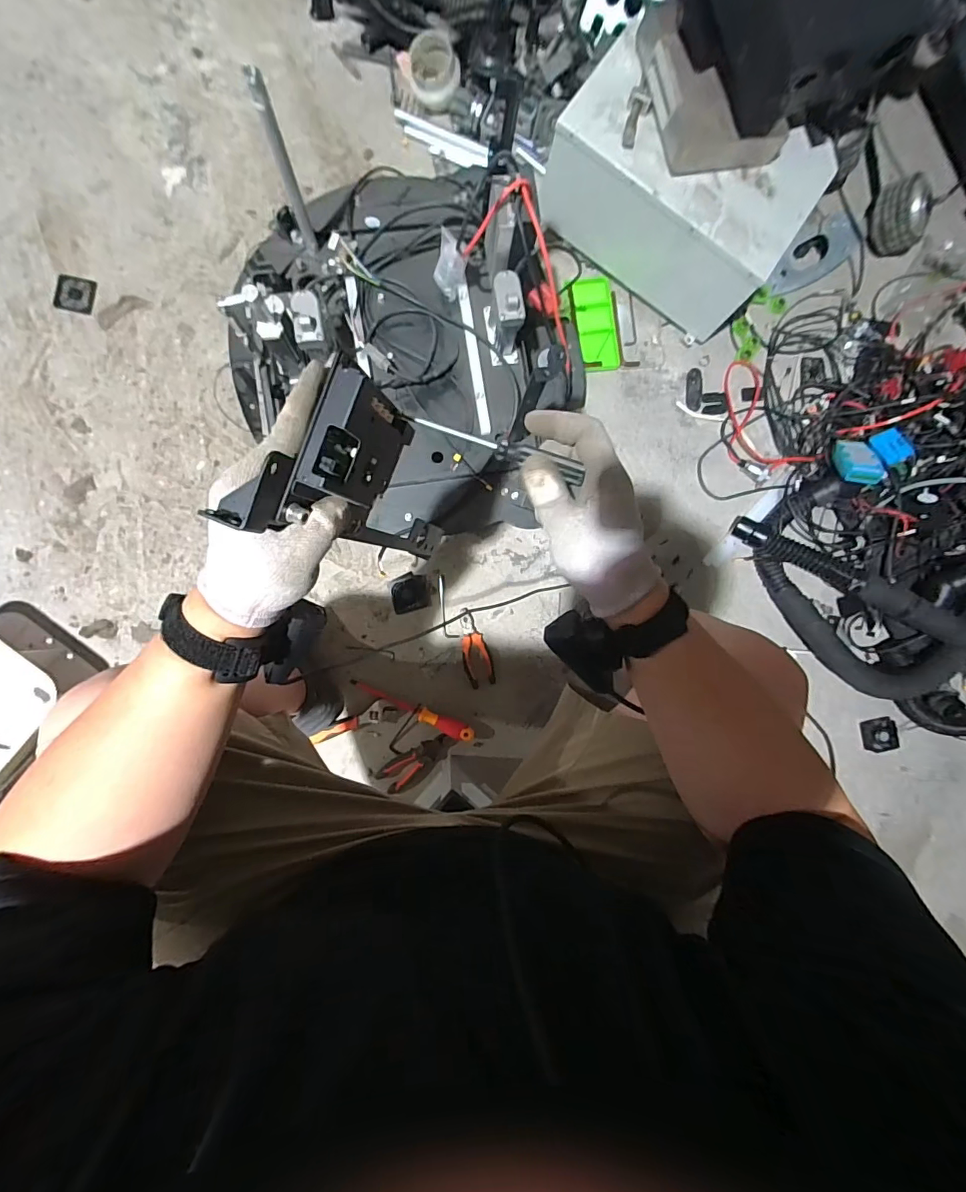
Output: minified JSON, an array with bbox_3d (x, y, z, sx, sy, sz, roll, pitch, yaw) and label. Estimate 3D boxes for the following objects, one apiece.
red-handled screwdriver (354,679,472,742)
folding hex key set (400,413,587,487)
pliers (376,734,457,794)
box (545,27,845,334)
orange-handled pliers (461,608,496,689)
[{"bbox_3d":[-0.135,0.222,0.900,0.252,0.041,0.026,23,85,-4],"label":"red-handled screwdriver"},{"bbox_3d":[0.006,-0.108,0.332,0.133,0.014,0.015,18,86,2],"label":"folding hex key set"},{"bbox_3d":[-0.126,0.319,0.901,0.150,0.021,0.053,-34,91,-6],"label":"pliers"},{"bbox_3d":[0.353,-0.742,0.864,0.427,0.198,0.255,35,84,-3],"label":"box"},{"bbox_3d":[-0.019,0.102,0.924,0.055,0.013,0.153,-18,89,-6],"label":"orange-handled pliers"}]

